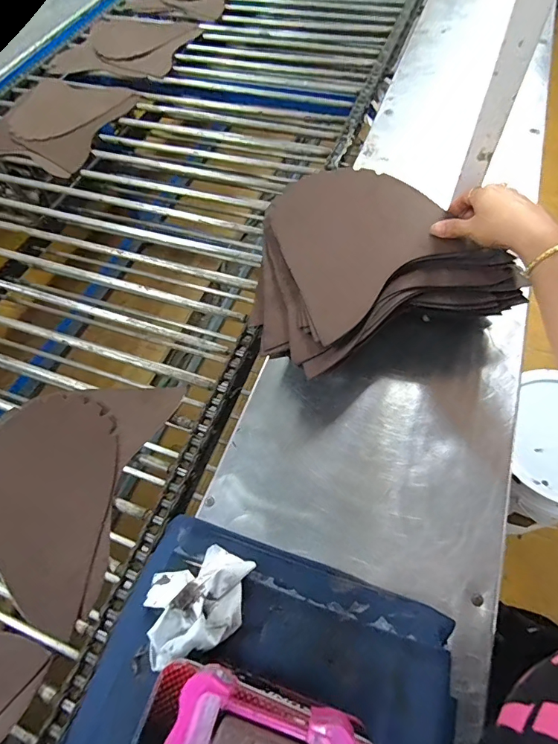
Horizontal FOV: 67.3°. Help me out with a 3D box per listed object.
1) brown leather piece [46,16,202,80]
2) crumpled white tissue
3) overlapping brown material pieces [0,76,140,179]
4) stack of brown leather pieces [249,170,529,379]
[{"bbox_3d":[-0.379,-0.814,1.046,0.288,0.017,0.279,10,62,5],"label":"brown leather piece"},{"bbox_3d":[-0.071,0.204,0.381,0.103,0.054,0.077,-26,61,-12],"label":"crumpled white tissue"},{"bbox_3d":[-0.501,-0.535,0.892,0.314,0.014,0.295,15,62,12],"label":"overlapping brown material pieces"},{"bbox_3d":[0.099,-0.144,0.511,0.289,0.043,0.262,-18,61,-7],"label":"stack of brown leather pieces"}]

